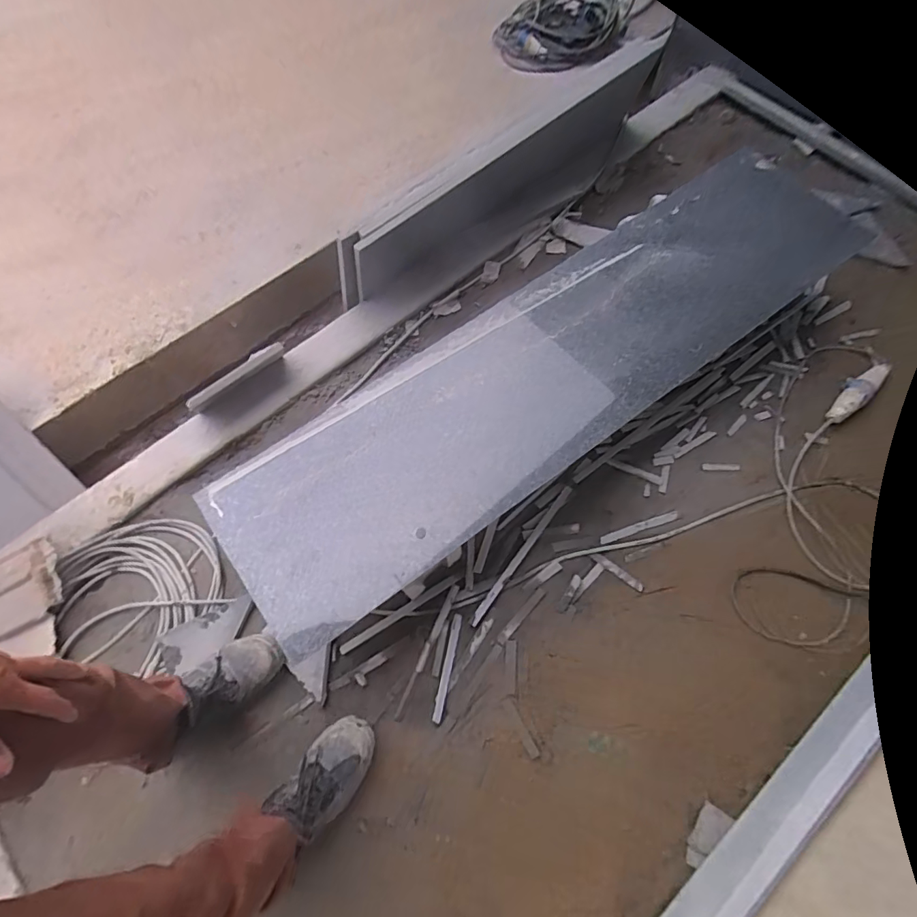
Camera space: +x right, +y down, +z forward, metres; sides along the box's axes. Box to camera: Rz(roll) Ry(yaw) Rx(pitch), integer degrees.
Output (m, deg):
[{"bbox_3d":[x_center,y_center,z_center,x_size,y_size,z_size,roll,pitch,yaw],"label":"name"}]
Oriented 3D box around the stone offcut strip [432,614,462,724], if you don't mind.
[{"bbox_3d":[-0.023,0.422,1.021,0.018,0.010,0.203,11,67,6],"label":"stone offcut strip"}]

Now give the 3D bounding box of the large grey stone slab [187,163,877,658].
[{"bbox_3d":[0.206,-0.221,1.077,1.501,0.045,0.425,-34,70,-13],"label":"large grey stone slab"}]

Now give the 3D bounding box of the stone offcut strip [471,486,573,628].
[{"bbox_3d":[0.142,0.206,1.102,0.018,0.009,0.371,34,72,15],"label":"stone offcut strip"}]

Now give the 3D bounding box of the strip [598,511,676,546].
[{"bbox_3d":[0.400,0.153,1.116,0.187,0.004,0.019,-18,88,-8],"label":"strip"}]

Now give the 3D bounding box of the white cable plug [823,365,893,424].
[{"bbox_3d":[0.967,-0.165,1.221,0.236,0.029,0.067,-40,71,-14],"label":"white cable plug"}]

